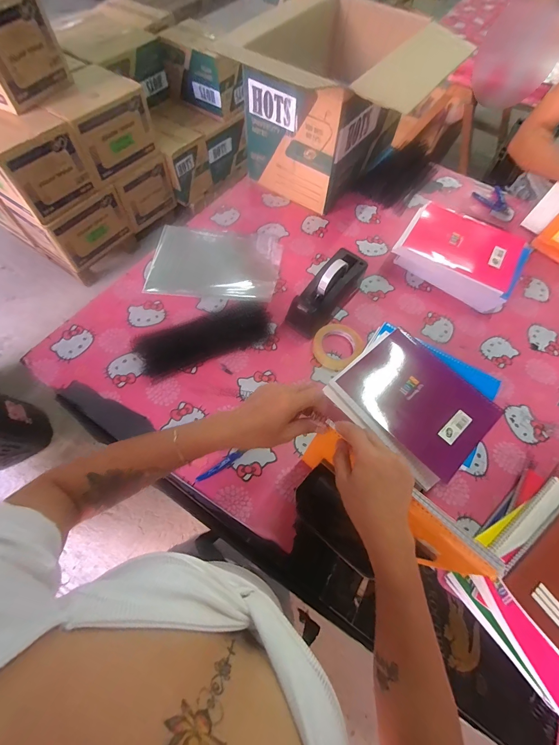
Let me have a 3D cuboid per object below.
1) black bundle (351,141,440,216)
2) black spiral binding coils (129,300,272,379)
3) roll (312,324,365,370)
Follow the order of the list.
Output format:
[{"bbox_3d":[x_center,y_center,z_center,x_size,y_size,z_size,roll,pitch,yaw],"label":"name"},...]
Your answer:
[{"bbox_3d":[0.377,-0.615,0.968,0.158,0.046,0.302,37,67,16],"label":"black bundle"},{"bbox_3d":[-0.163,-0.079,0.700,0.290,0.016,0.118,-22,66,-13],"label":"black spiral binding coils"},{"bbox_3d":[0.128,-0.063,0.690,0.112,0.018,0.099,-40,71,-20],"label":"roll"}]

